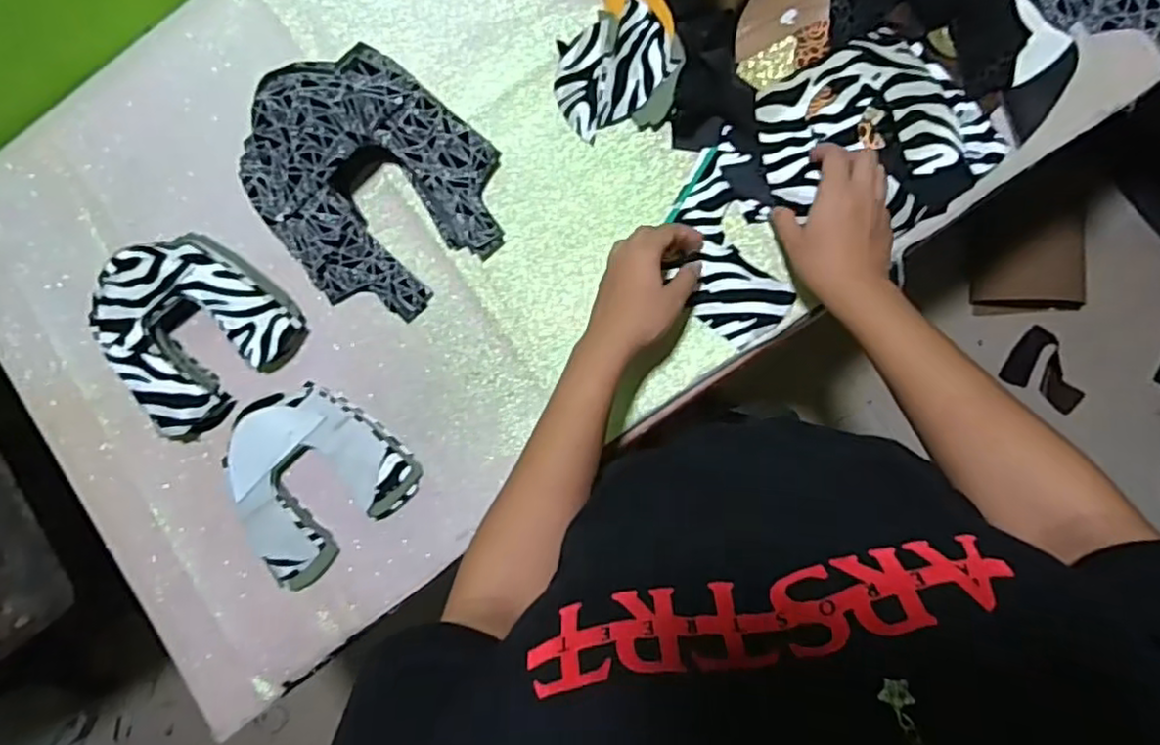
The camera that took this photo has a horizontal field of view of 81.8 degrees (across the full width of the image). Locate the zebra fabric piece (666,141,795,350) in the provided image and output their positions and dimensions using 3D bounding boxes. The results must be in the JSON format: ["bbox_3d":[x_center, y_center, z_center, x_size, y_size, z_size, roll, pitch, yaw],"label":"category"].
[{"bbox_3d":[0.130,-0.111,0.581,0.081,0.019,0.170,-12,86,6],"label":"zebra fabric piece"}]

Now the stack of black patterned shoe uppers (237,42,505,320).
[{"bbox_3d":[-0.185,-0.167,0.587,0.201,0.100,0.206,-40,83,3],"label":"stack of black patterned shoe uppers"}]

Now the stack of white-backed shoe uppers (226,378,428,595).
[{"bbox_3d":[-0.250,0.094,0.617,0.161,0.034,0.152,-40,83,3],"label":"stack of white-backed shoe uppers"}]

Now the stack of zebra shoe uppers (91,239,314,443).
[{"bbox_3d":[-0.361,-0.041,0.617,0.168,0.068,0.151,-41,82,3],"label":"stack of zebra shoe uppers"}]

